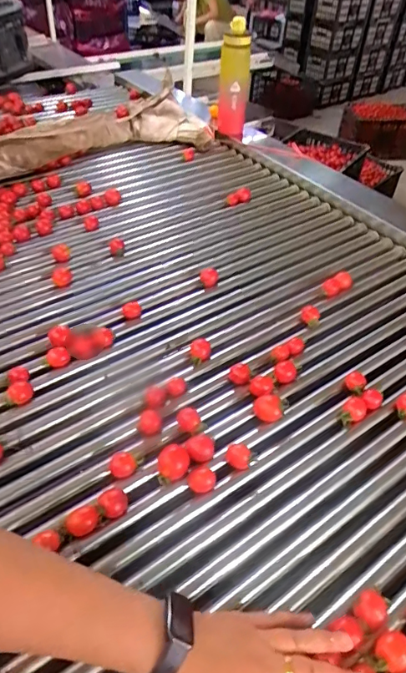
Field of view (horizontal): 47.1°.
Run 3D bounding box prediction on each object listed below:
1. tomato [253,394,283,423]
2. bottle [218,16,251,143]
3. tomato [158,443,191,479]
[{"bbox_3d":[0.083,0.090,0.584,0.036,0.025,0.034,2,45,-2],"label":"tomato"},{"bbox_3d":[0.072,-0.562,1.041,0.064,0.241,0.053,2,45,-1],"label":"bottle"},{"bbox_3d":[-0.033,0.141,0.519,0.034,0.032,0.030,-5,46,-8],"label":"tomato"}]

